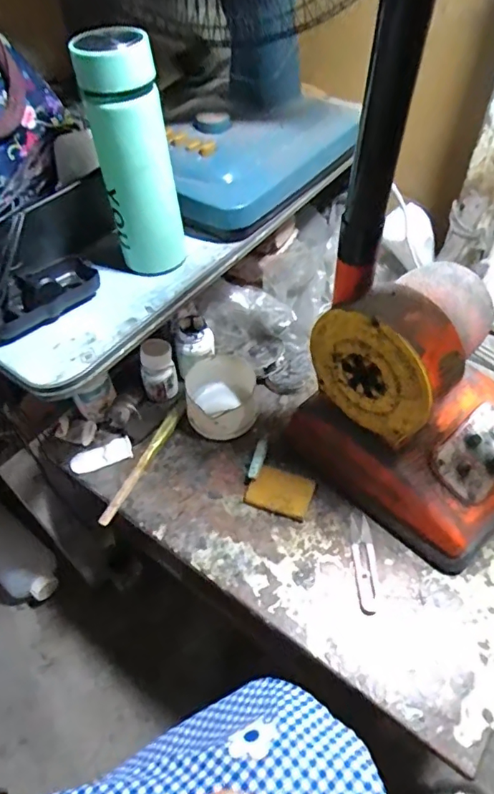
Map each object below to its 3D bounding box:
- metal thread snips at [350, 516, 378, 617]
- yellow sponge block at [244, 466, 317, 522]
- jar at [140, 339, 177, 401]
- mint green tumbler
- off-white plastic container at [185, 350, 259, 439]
[{"bbox_3d":[0.120,0.169,0.510,0.022,0.004,0.099,-1,52,2],"label":"metal thread snips"},{"bbox_3d":[0.038,0.108,0.566,0.071,0.014,0.052,15,54,14],"label":"yellow sponge block"},{"bbox_3d":[-0.113,-0.034,0.634,0.043,0.073,0.042,-1,52,2],"label":"jar"},{"bbox_3d":[-0.101,-0.213,0.460,0.066,0.201,0.053,-9,52,-4],"label":"mint green tumbler"},{"bbox_3d":[-0.032,0.002,0.631,0.088,0.056,0.100,-7,52,-3],"label":"off-white plastic container"}]

